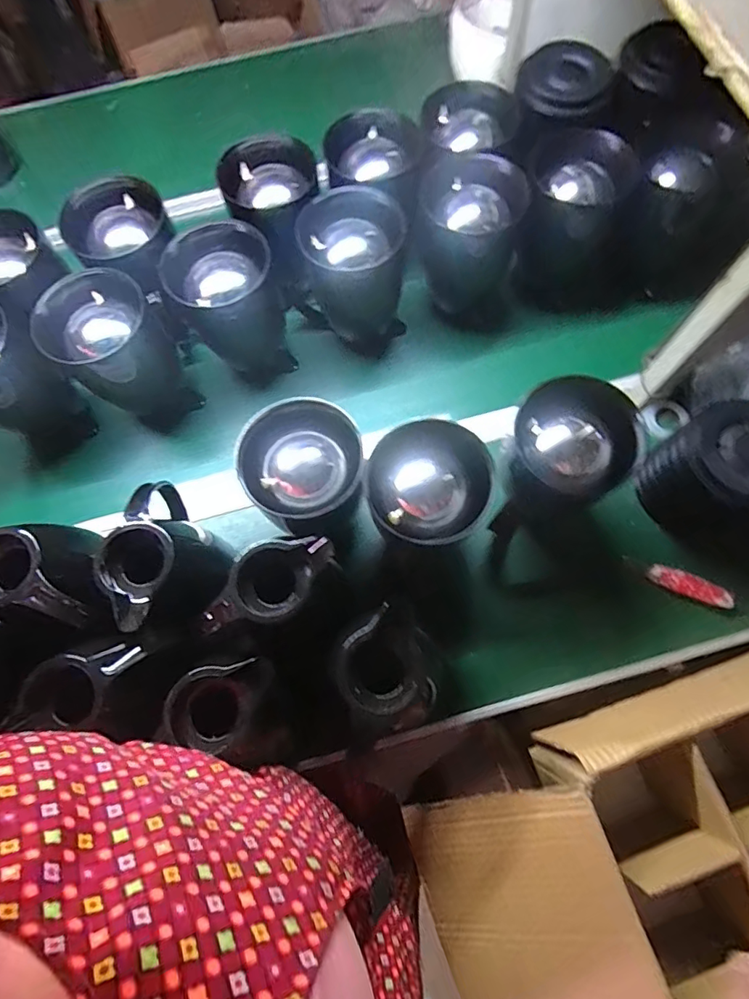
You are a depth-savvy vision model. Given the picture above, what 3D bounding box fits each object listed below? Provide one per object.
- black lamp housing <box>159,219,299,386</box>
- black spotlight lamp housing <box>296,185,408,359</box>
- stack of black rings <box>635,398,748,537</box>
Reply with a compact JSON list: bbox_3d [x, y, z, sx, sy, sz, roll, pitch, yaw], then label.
[{"bbox_3d":[-0.187,-0.256,0.673,0.130,0.194,0.118,-28,74,-7],"label":"black lamp housing"},{"bbox_3d":[-0.023,-0.308,0.696,0.124,0.188,0.124,0,73,1],"label":"black spotlight lamp housing"},{"bbox_3d":[0.404,-0.033,0.595,0.106,0.136,0.120,-38,76,-9],"label":"stack of black rings"}]

